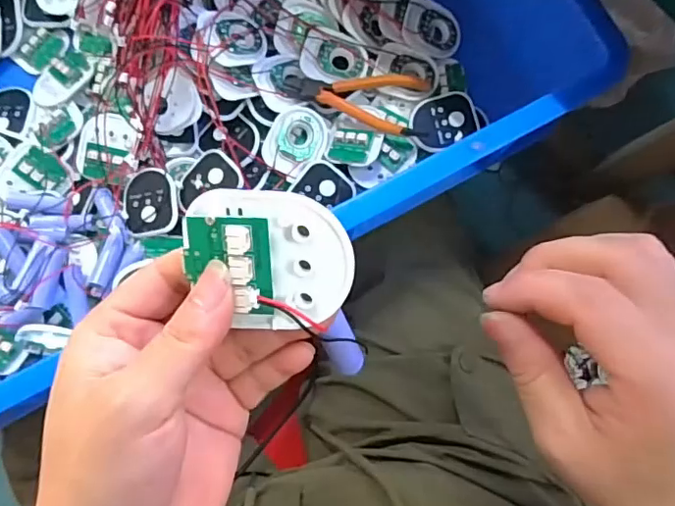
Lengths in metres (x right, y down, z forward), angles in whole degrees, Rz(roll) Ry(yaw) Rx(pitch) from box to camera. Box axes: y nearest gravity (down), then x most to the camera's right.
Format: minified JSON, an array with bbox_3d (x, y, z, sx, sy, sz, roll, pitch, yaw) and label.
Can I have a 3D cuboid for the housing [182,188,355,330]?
[{"bbox_3d":[-0.023,0.004,0.185,0.055,0.011,0.048,2,106,3],"label":"housing"}]

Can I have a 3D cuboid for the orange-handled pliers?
[{"bbox_3d":[0.017,-0.130,0.469,0.123,0.022,0.057,3,83,0],"label":"orange-handled pliers"}]

